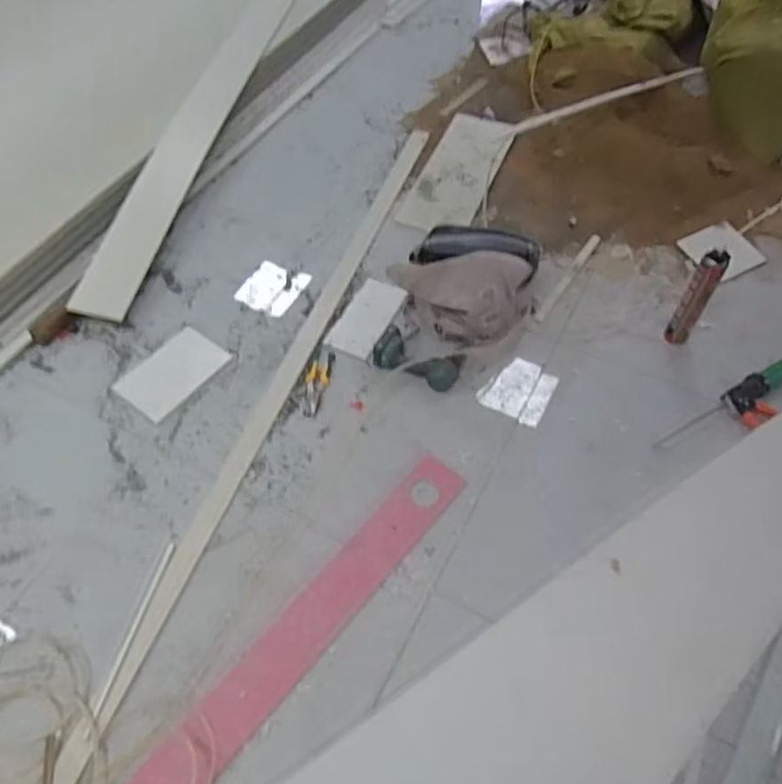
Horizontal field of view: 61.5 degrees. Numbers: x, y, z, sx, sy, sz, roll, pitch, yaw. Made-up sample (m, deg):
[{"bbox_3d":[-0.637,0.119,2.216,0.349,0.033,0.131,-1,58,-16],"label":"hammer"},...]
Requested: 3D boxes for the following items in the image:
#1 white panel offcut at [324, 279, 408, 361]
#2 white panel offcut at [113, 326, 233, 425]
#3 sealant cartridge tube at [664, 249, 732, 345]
[{"bbox_3d":[-0.063,-0.195,1.729,0.133,0.016,0.223,23,69,18],"label":"white panel offcut"},{"bbox_3d":[-0.560,-0.050,1.687,0.165,0.011,0.253,37,67,14],"label":"white panel offcut"},{"bbox_3d":[0.707,-0.214,1.529,0.062,0.286,0.054,30,61,19],"label":"sealant cartridge tube"}]

